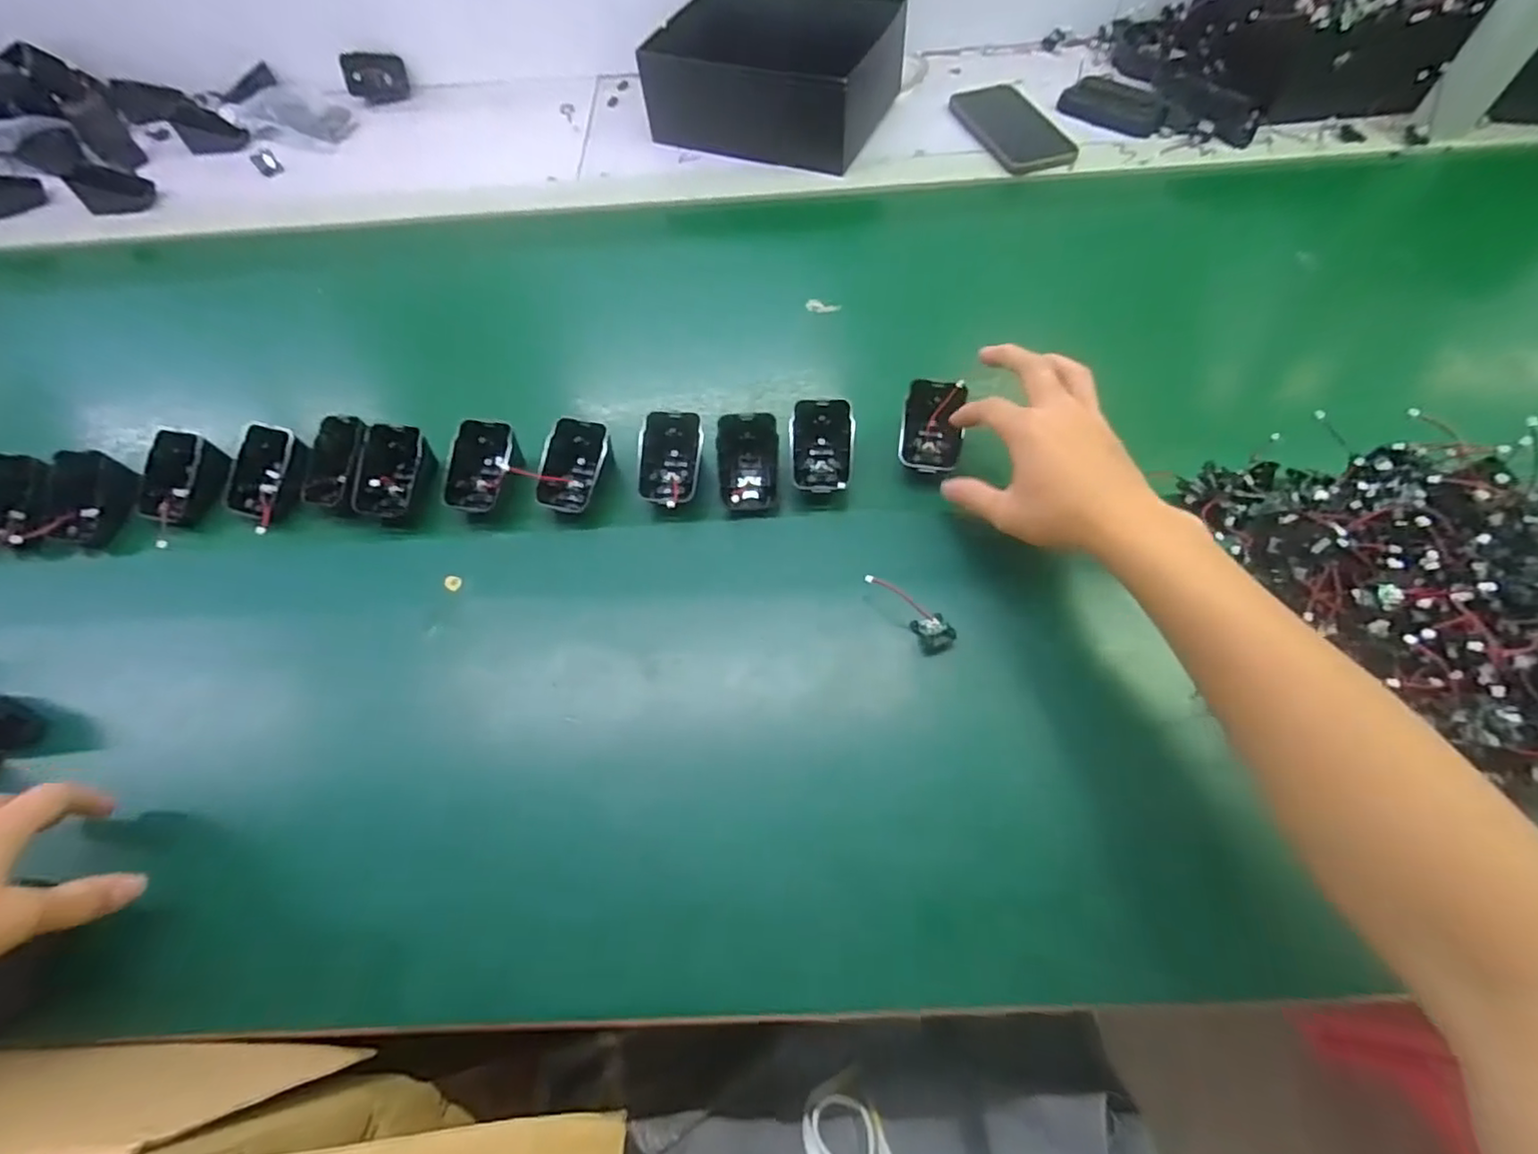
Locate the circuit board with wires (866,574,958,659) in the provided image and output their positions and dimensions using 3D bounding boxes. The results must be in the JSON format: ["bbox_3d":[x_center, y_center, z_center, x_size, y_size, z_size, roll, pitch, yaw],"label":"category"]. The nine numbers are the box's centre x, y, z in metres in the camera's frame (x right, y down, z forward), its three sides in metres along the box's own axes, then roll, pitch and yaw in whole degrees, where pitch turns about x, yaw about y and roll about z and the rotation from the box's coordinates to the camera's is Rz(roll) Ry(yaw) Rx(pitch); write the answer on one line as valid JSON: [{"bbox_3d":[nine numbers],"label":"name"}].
[{"bbox_3d":[0.090,0.021,0.411,0.023,0.016,0.066,-42,83,-17],"label":"circuit board with wires"}]

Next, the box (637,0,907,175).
[{"bbox_3d":[0.004,-0.534,0.689,0.239,0.093,0.171,18,66,20],"label":"box"}]

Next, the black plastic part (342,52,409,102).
[{"bbox_3d":[-0.480,-0.611,0.794,0.070,0.046,0.023,-19,46,-23],"label":"black plastic part"}]

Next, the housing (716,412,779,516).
[{"bbox_3d":[-0.014,-0.082,0.475,0.045,0.025,0.071,2,100,9],"label":"housing"}]

